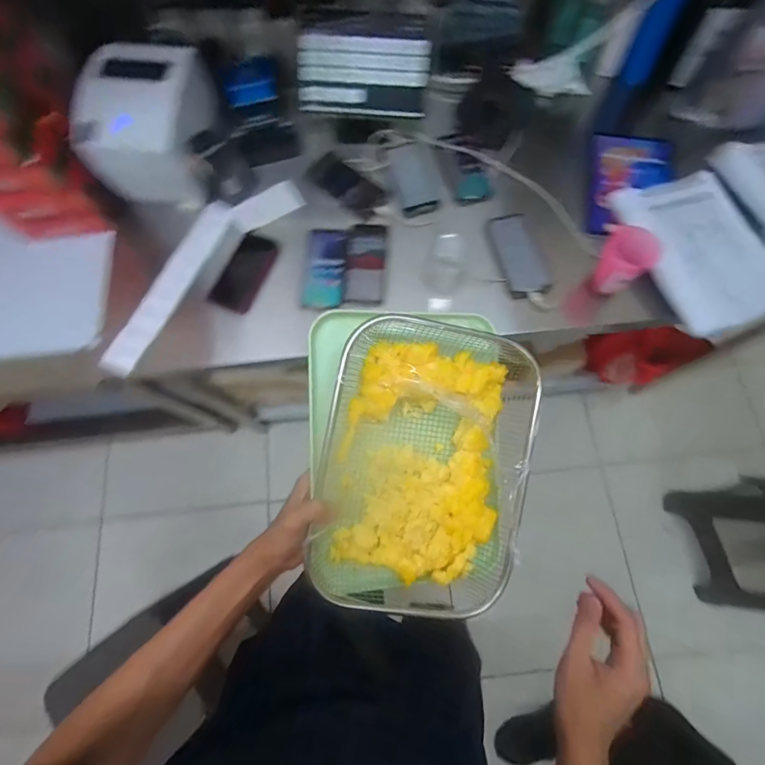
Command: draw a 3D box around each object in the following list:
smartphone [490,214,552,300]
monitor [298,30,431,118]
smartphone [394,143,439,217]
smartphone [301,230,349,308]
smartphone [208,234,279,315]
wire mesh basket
[{"bbox_3d":[0.259,-0.243,0.753,0.073,0.013,0.170,-16,79,14],"label":"smartphone"},{"bbox_3d":[-0.038,-0.608,0.784,0.251,0.129,0.021,4,27,1],"label":"monitor"},{"bbox_3d":[0.069,-0.419,0.819,0.080,0.015,0.168,-4,76,-3],"label":"smartphone"},{"bbox_3d":[-0.107,-0.218,0.752,0.073,0.012,0.162,6,75,-8],"label":"smartphone"},{"bbox_3d":[-0.266,-0.211,0.769,0.072,0.010,0.151,28,86,-14],"label":"smartphone"},{"bbox_3d":[0.045,0.090,0.424,0.208,0.079,0.300,12,89,-1],"label":"wire mesh basket"}]

